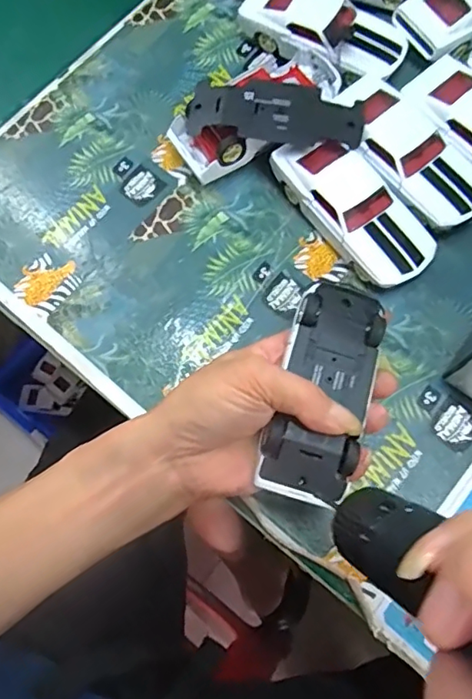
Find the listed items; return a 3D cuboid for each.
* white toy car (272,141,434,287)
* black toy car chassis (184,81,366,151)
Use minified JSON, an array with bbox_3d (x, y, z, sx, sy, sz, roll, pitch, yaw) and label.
[{"bbox_3d":[0.080,-0.098,0.378,0.054,0.038,0.125,-40,76,-9],"label":"white toy car"},{"bbox_3d":[0.028,-0.167,0.383,0.122,0.013,0.045,6,73,4],"label":"black toy car chassis"}]

